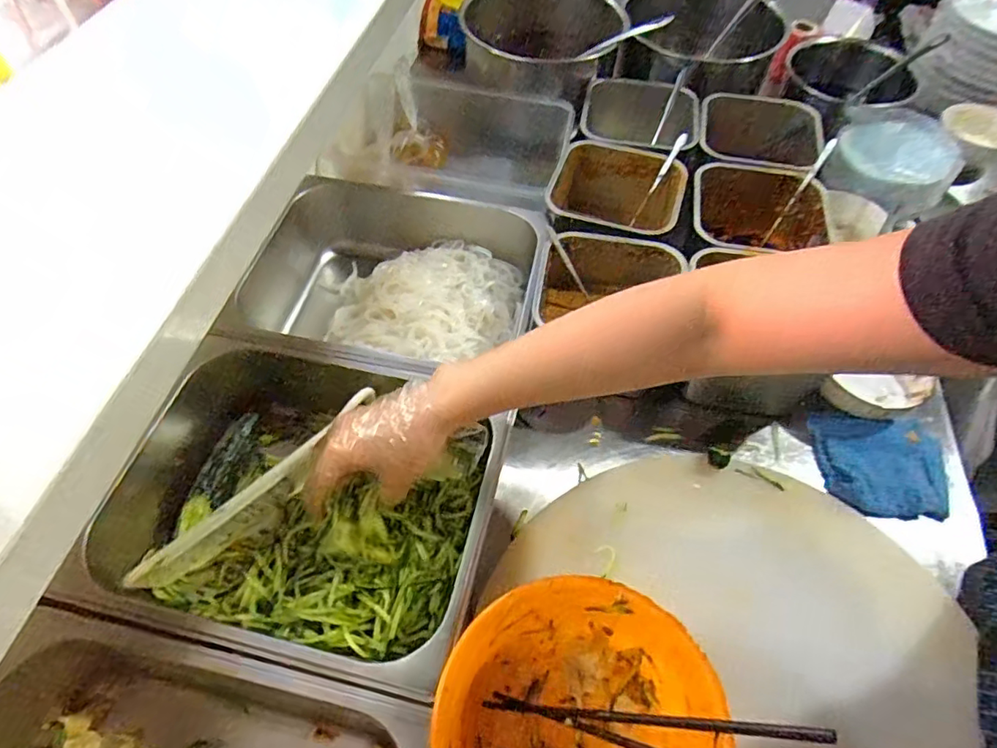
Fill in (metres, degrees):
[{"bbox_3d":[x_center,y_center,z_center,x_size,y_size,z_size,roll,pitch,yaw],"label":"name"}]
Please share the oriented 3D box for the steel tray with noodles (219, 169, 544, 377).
[{"bbox_3d":[-0.127,-0.096,0.674,0.348,0.110,0.279,14,57,8],"label":"steel tray with noodles"}]

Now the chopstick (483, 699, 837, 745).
[{"bbox_3d":[0.089,0.232,0.382,0.242,0.009,0.008,-18,48,34],"label":"chopstick"}]

